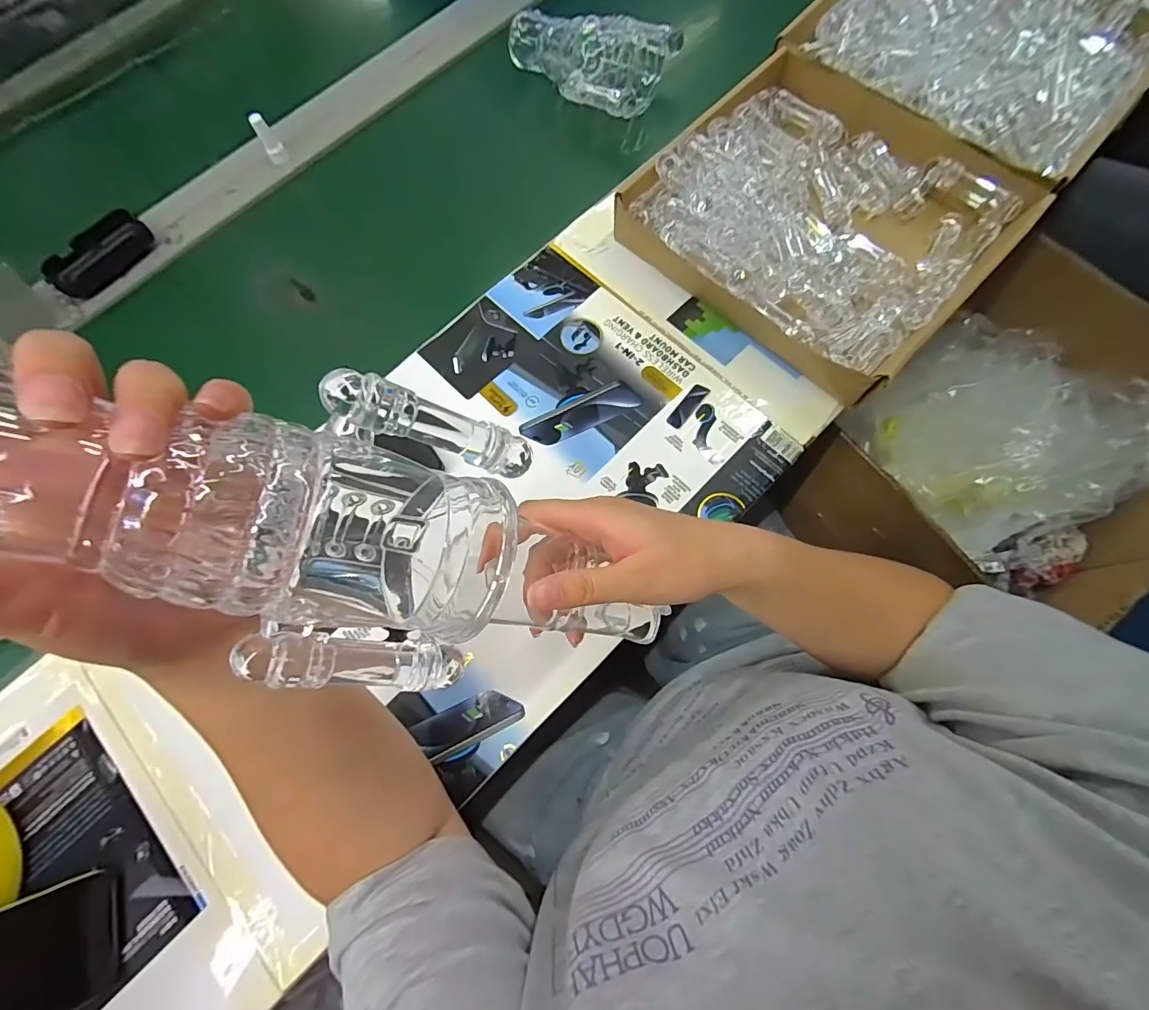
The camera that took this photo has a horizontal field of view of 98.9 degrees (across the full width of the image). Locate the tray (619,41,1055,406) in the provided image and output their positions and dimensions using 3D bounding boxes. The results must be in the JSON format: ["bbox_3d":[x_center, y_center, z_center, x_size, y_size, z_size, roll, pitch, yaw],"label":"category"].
[{"bbox_3d":[0.236,-0.277,0.483,0.304,0.064,0.297,43,79,12],"label":"tray"}]

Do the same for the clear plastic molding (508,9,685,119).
[{"bbox_3d":[0.011,-0.521,0.570,0.186,0.056,0.111,29,77,9],"label":"clear plastic molding"}]

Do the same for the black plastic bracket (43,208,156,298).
[{"bbox_3d":[-0.526,-0.278,0.545,0.060,0.024,0.108,38,78,11],"label":"black plastic bracket"}]

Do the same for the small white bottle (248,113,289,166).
[{"bbox_3d":[-0.352,-0.421,0.566,0.019,0.049,0.014,-31,76,-7],"label":"small white bottle"}]

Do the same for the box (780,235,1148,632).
[{"bbox_3d":[0.534,-0.067,0.603,0.443,0.162,0.316,-38,75,-9],"label":"box"}]

